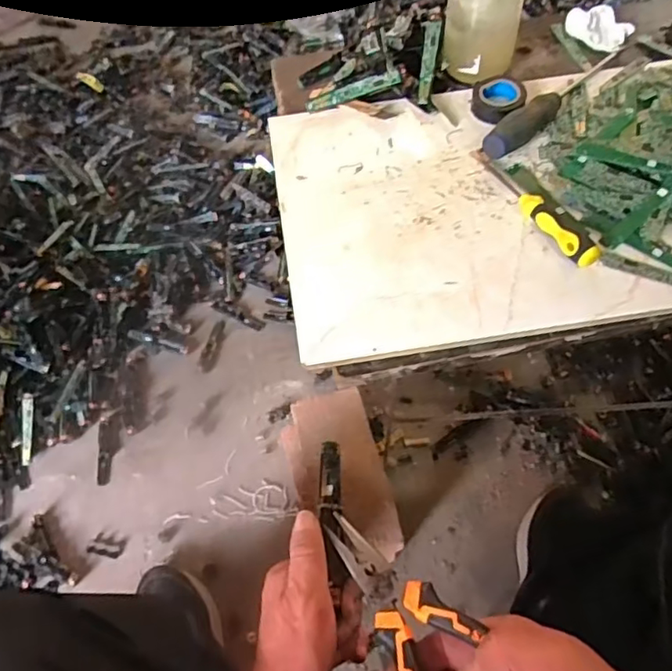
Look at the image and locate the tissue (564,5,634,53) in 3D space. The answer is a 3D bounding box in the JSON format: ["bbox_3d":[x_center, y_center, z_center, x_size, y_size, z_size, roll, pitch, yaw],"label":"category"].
[{"bbox_3d":[0.284,-0.335,0.643,0.066,0.024,0.054,35,65,22],"label":"tissue"}]

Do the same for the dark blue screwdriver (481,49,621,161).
[{"bbox_3d":[0.214,-0.226,0.562,0.209,0.033,0.026,-39,64,-21],"label":"dark blue screwdriver"}]

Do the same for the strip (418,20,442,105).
[{"bbox_3d":[0.093,-0.277,0.597,0.017,0.011,0.100,7,76,5],"label":"strip"}]

